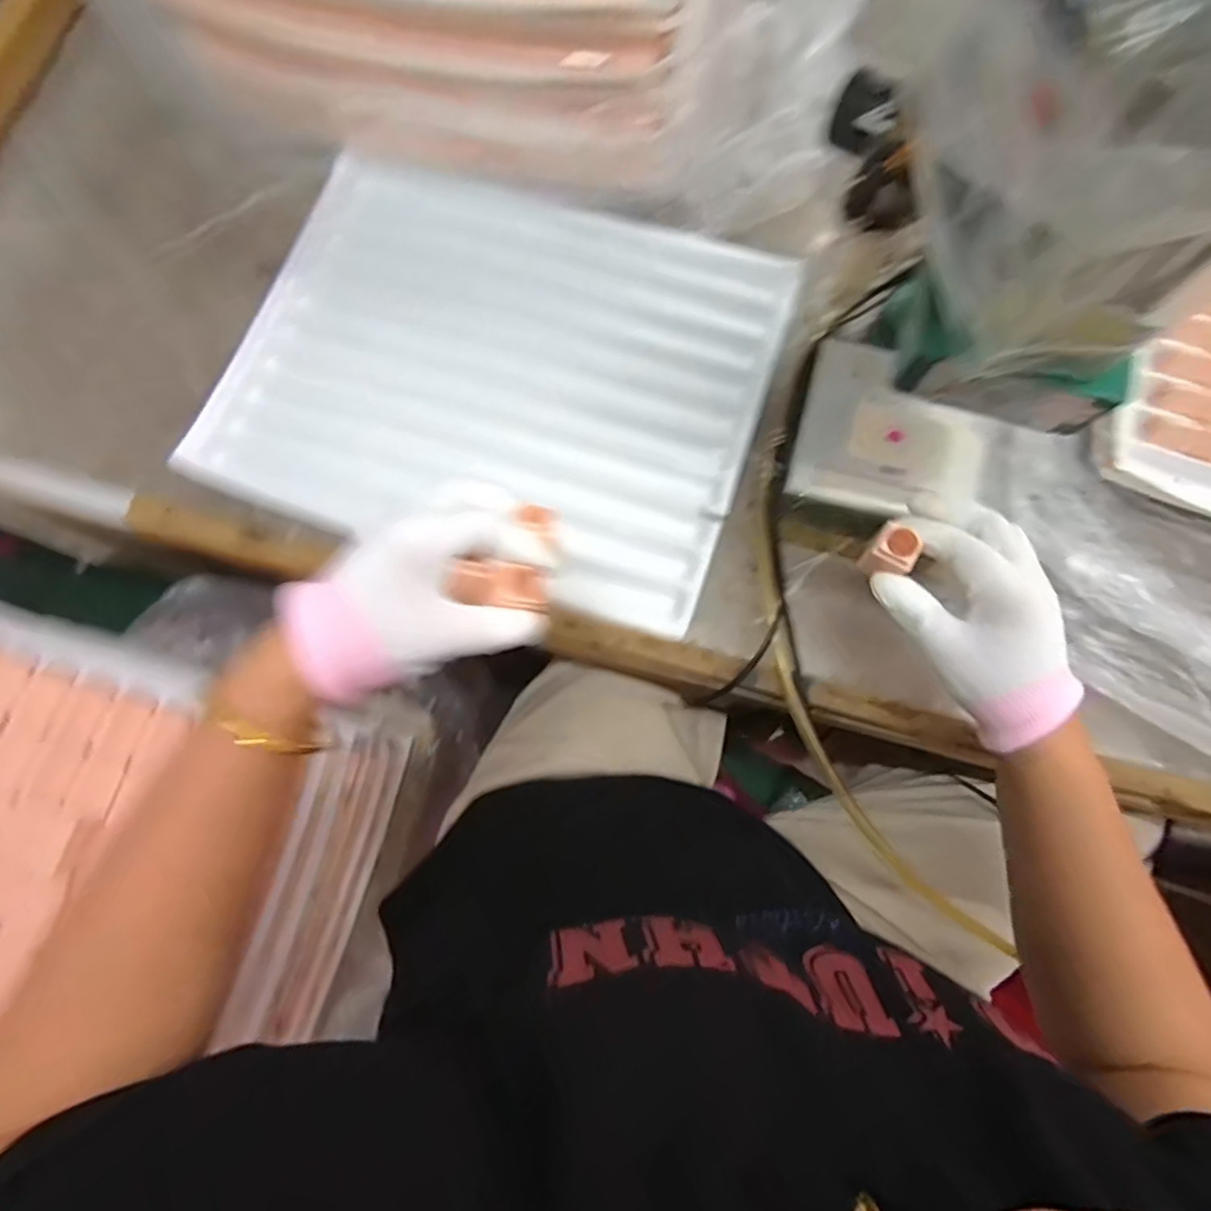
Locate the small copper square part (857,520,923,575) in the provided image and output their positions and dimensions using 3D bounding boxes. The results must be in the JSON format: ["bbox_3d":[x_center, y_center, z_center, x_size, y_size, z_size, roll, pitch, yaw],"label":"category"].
[{"bbox_3d":[0.162,-0.029,0.357,0.025,0.021,0.026,36,78,10],"label":"small copper square part"}]

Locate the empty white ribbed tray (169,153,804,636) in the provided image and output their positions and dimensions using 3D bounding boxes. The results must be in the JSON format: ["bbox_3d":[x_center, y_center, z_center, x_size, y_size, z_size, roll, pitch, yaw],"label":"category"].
[{"bbox_3d":[-0.080,-0.189,0.487,0.403,0.032,0.329,20,81,4],"label":"empty white ribbed tray"}]

